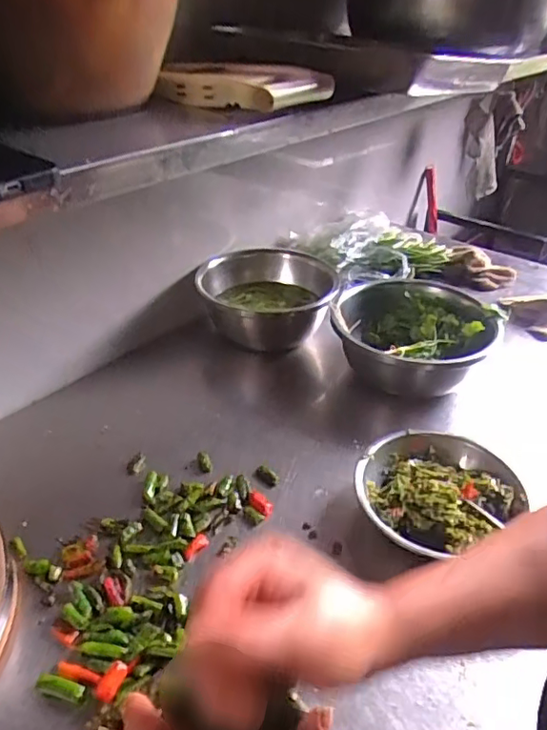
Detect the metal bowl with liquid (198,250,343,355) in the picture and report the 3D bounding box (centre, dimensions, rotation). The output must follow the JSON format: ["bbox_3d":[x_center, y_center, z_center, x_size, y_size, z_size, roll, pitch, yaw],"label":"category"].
[{"bbox_3d":[-0.007,-0.107,0.943,0.223,0.111,0.234,1,35,0],"label":"metal bowl with liquid"}]

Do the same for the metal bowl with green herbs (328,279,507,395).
[{"bbox_3d":[0.209,-0.036,0.857,0.233,0.089,0.235,1,35,0],"label":"metal bowl with green herbs"}]

